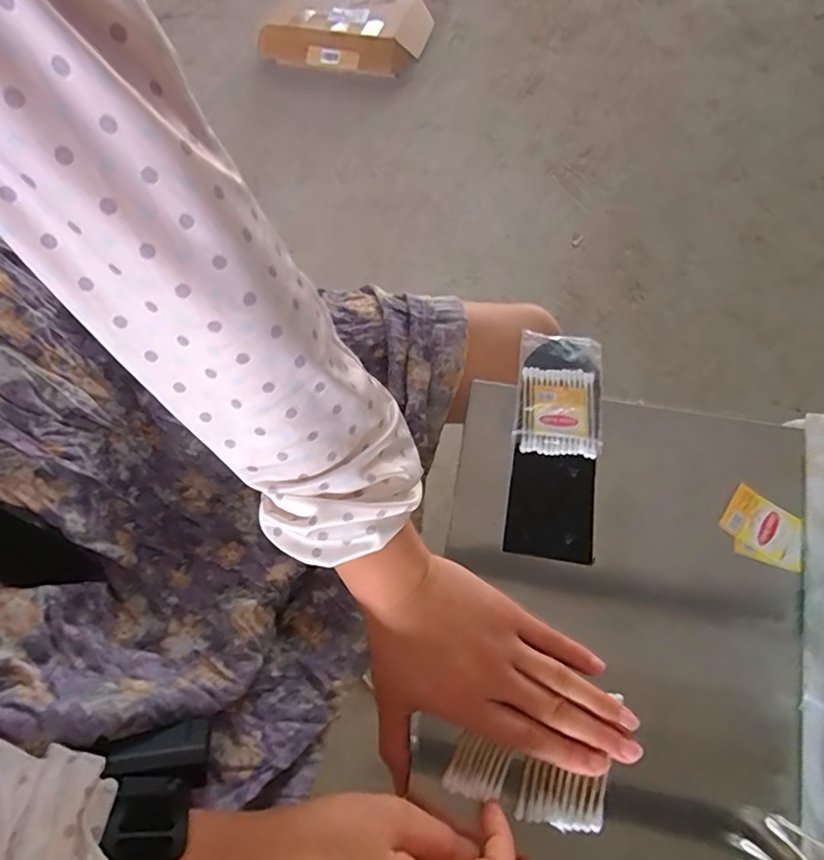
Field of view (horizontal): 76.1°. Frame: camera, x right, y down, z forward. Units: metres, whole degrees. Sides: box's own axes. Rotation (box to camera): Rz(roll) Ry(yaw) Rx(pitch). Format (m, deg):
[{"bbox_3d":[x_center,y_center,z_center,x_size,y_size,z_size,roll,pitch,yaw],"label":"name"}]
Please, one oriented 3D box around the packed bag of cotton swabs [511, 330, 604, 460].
[{"bbox_3d":[0.116,-0.029,0.414,0.064,0.011,0.106,7,64,7],"label":"packed bag of cotton swabs"}]

